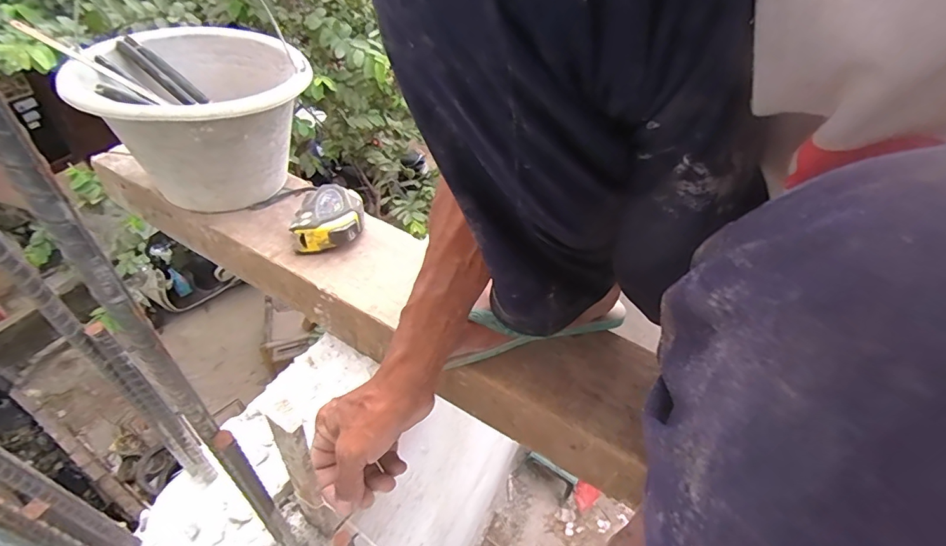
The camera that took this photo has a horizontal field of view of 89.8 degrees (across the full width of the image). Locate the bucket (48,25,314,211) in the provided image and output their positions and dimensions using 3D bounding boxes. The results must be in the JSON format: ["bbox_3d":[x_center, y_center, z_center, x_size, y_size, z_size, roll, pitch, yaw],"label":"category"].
[{"bbox_3d":[-0.345,-0.196,0.616,0.239,0.157,0.249,-22,53,-26],"label":"bucket"}]

